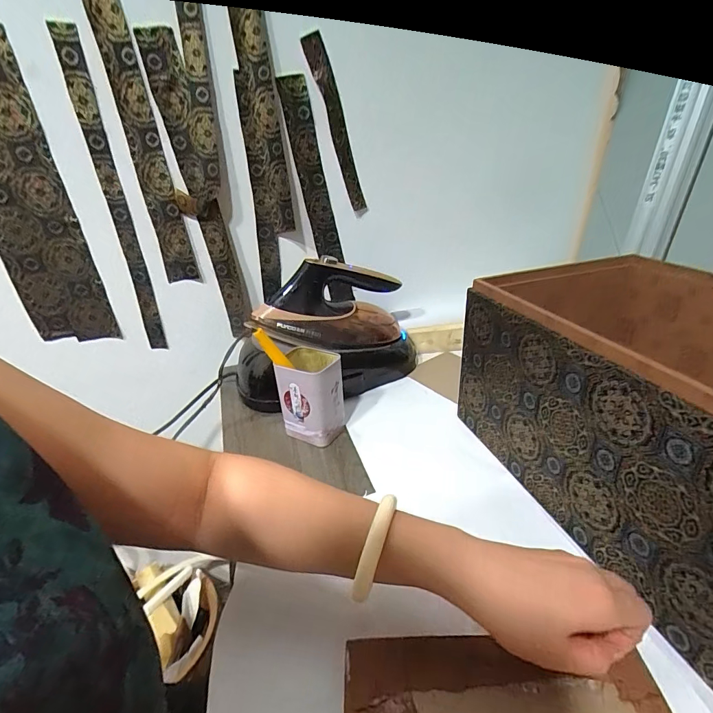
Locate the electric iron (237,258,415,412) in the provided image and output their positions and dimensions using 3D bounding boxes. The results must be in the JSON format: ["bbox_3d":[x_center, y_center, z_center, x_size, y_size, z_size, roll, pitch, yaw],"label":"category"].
[{"bbox_3d":[-0.042,-0.038,0.597,0.282,0.195,0.103,-12,29,-17],"label":"electric iron"}]

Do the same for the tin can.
[{"bbox_3d":[-0.056,0.052,0.520,0.077,0.110,0.069,13,32,28],"label":"tin can"}]

